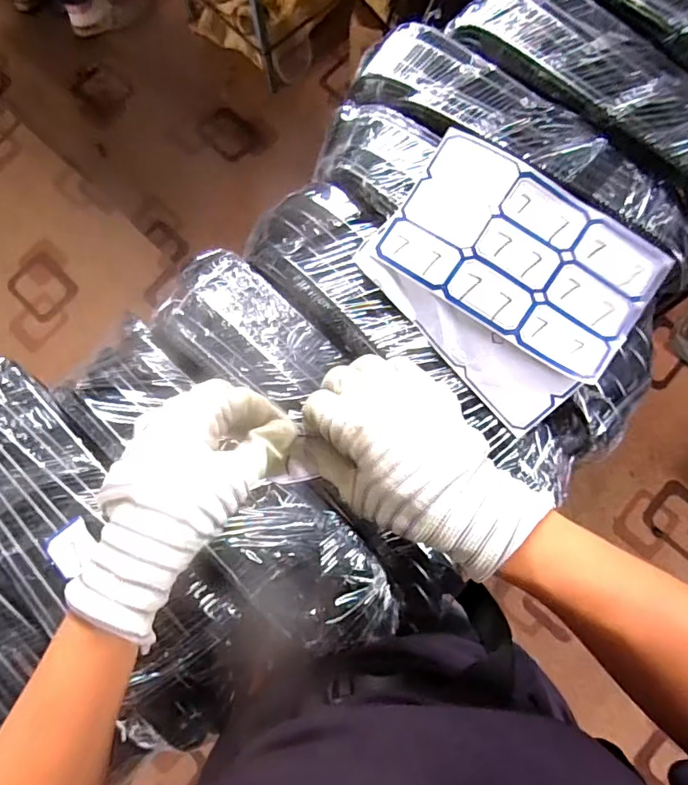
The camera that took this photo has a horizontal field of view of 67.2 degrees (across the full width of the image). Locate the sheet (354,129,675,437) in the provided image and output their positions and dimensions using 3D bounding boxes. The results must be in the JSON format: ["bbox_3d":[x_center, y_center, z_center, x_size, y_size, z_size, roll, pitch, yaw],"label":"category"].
[{"bbox_3d":[0.127,-0.096,0.412,0.203,0.019,0.161,43,96,6],"label":"sheet"}]

